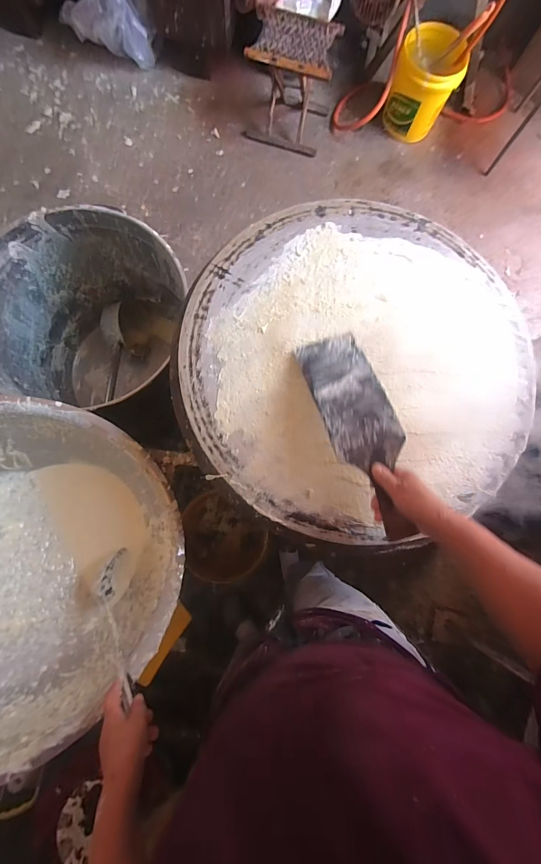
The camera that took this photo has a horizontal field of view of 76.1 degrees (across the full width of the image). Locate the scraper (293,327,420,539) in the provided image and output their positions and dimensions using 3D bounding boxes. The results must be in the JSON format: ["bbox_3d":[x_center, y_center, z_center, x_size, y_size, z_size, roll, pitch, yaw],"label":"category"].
[{"bbox_3d":[0.136,-0.009,0.523,0.103,0.034,0.327,-17,72,-6],"label":"scraper"}]

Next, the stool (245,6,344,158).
[{"bbox_3d":[0.082,-1.395,1.387,0.322,0.305,0.287,19,80,-1],"label":"stool"}]

